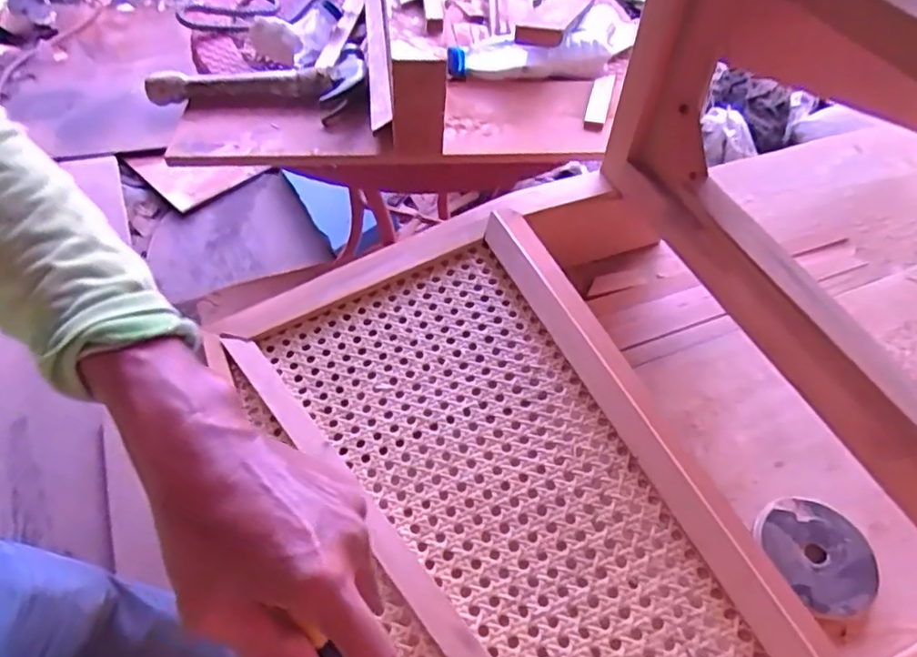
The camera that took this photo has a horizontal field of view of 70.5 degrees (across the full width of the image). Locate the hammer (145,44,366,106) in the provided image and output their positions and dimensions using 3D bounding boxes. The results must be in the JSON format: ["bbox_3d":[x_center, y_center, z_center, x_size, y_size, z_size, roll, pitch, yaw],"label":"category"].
[{"bbox_3d":[-0.206,-0.263,0.672,0.214,0.025,0.084,-5,47,-4],"label":"hammer"}]

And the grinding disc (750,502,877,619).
[{"bbox_3d":[0.271,0.164,0.481,0.084,0.011,0.085,0,47,0],"label":"grinding disc"}]

